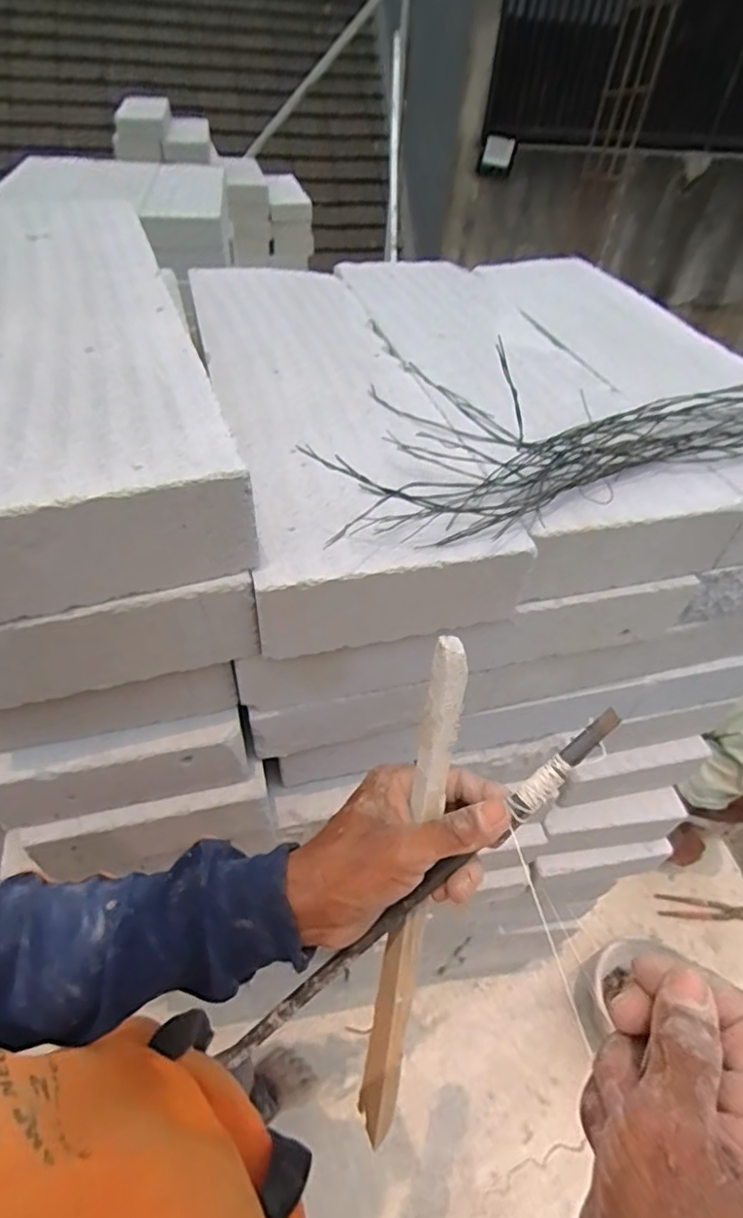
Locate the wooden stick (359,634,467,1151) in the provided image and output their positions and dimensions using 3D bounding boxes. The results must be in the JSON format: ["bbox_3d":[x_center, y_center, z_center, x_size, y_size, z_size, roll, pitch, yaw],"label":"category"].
[{"bbox_3d":[0.023,0.186,0.351,0.021,0.350,0.014,8,16,3],"label":"wooden stick"}]

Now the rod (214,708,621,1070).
[{"bbox_3d":[0.023,0.167,0.333,0.310,0.010,0.016,-43,55,8],"label":"rod"}]

